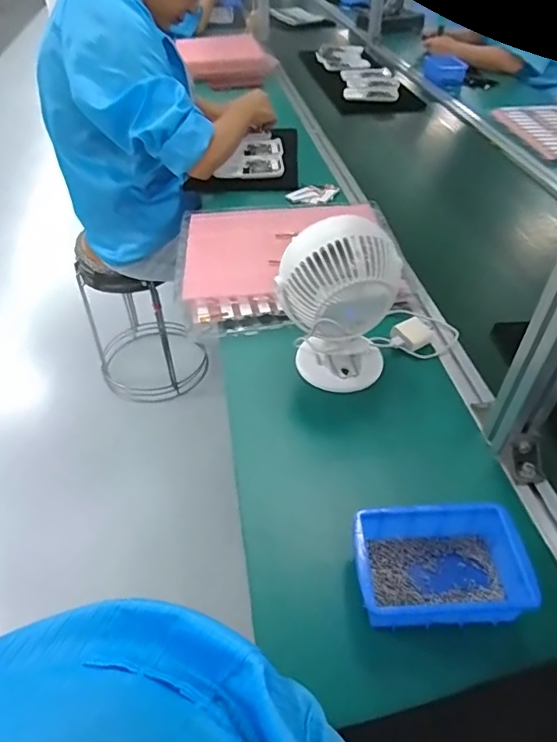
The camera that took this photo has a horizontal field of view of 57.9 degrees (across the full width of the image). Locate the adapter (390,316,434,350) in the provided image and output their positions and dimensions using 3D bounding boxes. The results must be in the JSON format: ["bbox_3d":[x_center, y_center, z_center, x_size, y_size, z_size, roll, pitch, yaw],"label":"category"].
[{"bbox_3d":[0.190,-0.055,0.712,0.052,0.020,0.043,-30,50,-25],"label":"adapter"}]

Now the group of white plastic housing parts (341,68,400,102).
[{"bbox_3d":[0.285,-0.905,1.580,0.164,0.019,0.306,0,44,4],"label":"group of white plastic housing parts"}]

